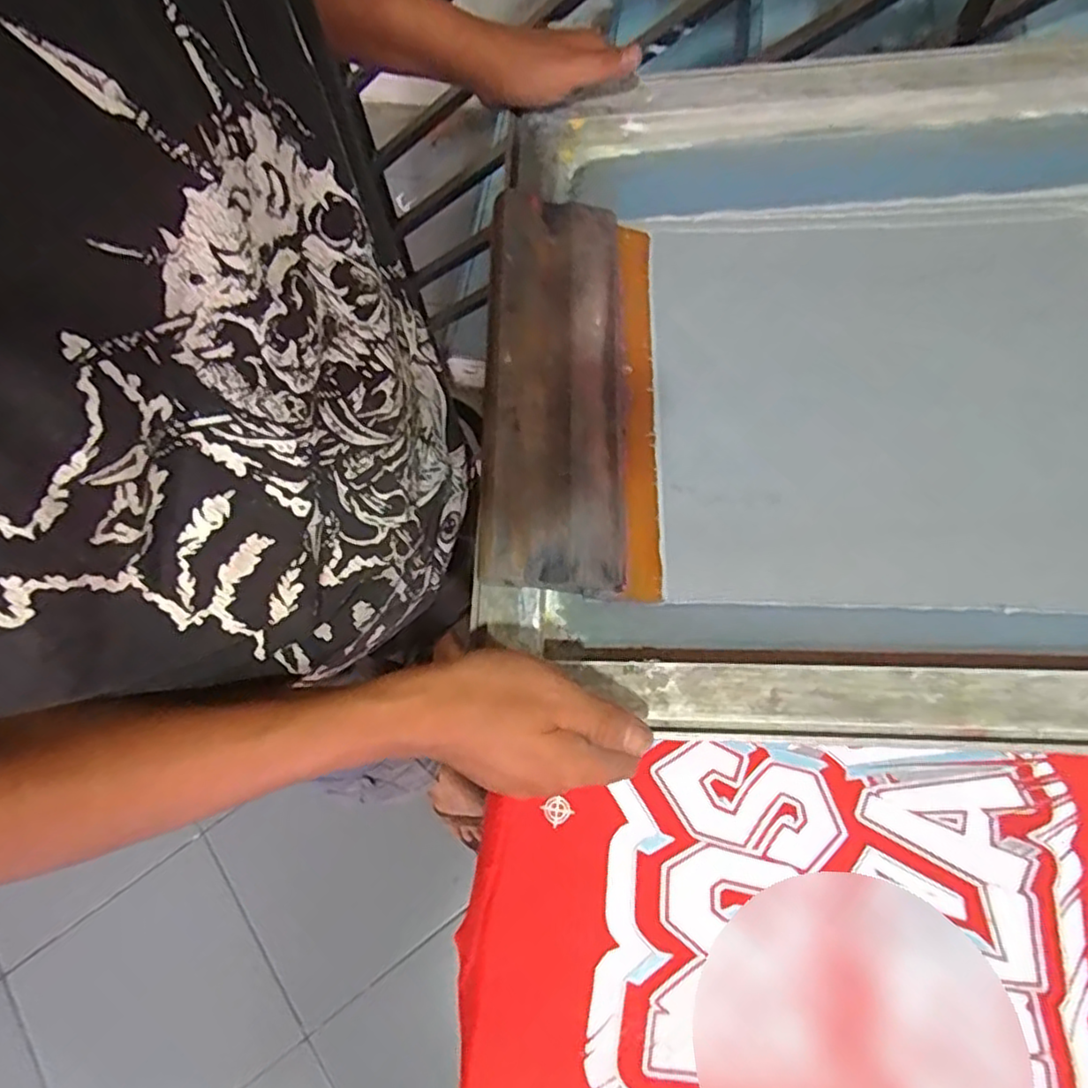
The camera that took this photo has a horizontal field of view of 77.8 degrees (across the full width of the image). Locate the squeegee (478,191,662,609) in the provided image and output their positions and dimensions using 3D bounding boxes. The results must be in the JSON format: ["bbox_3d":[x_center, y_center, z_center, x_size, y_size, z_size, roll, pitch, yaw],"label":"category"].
[{"bbox_3d":[0.017,-0.097,0.432,0.109,0.027,0.262,7,72,-15],"label":"squeegee"}]

